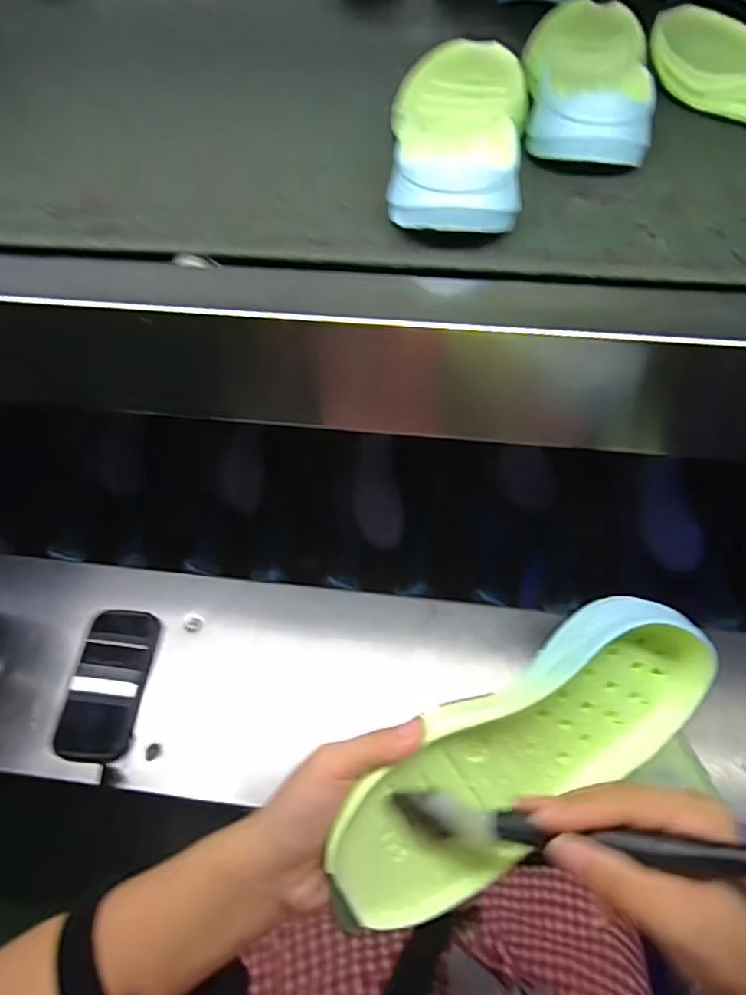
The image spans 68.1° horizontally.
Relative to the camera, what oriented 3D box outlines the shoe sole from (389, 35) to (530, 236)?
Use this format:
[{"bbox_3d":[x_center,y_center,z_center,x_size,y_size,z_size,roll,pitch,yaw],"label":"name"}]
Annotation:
[{"bbox_3d":[0.060,-0.264,0.383,0.090,0.035,0.228,8,62,6],"label":"shoe sole"}]

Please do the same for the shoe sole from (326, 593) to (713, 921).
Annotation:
[{"bbox_3d":[0.089,0.140,0.310,0.247,0.045,0.095,-30,96,-12],"label":"shoe sole"}]

